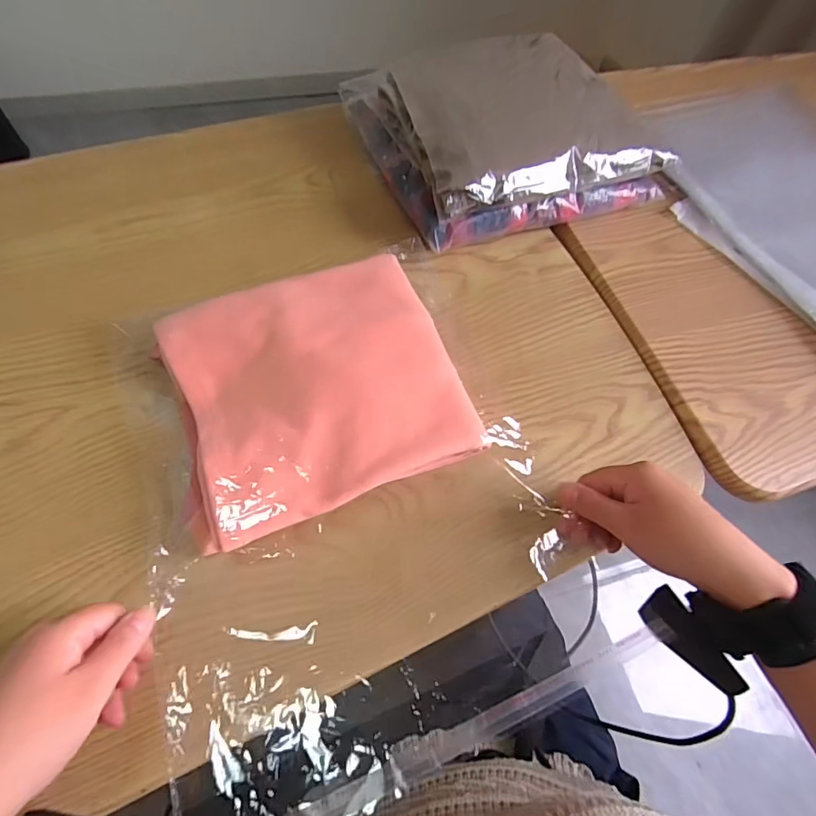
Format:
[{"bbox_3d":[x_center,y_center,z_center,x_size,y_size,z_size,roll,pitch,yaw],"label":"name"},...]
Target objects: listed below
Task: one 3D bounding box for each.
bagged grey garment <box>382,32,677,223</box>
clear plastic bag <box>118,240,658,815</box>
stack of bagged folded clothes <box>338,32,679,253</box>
[{"bbox_3d":[0.108,-0.311,0.502,0.246,0.049,0.225,-18,64,-13],"label":"bagged grey garment"},{"bbox_3d":[-0.034,0.061,0.357,0.310,0.051,0.374,-16,76,-13],"label":"clear plastic bag"},{"bbox_3d":[0.103,-0.299,0.520,0.274,0.092,0.235,-19,64,-14],"label":"stack of bagged folded clothes"}]

